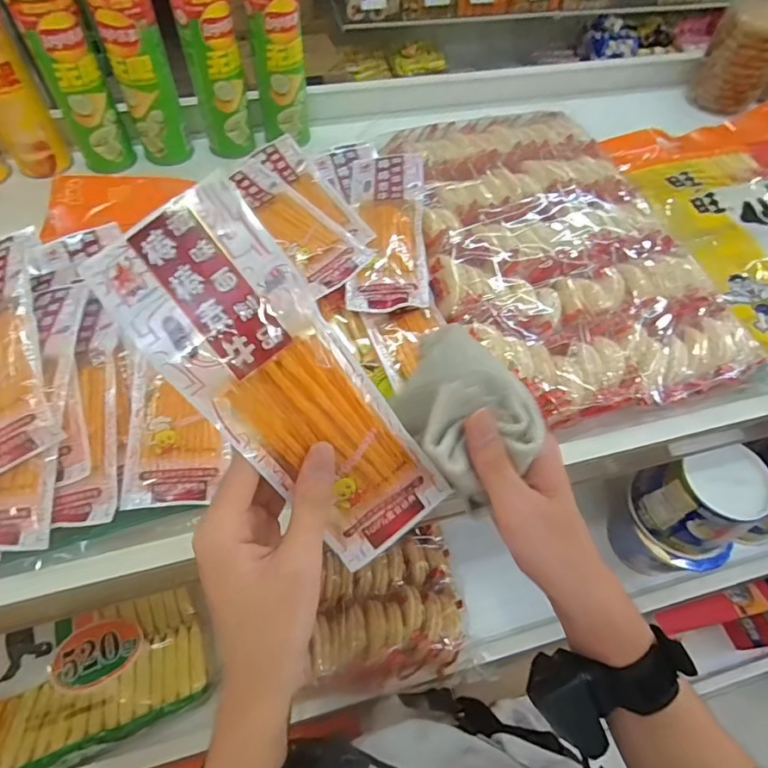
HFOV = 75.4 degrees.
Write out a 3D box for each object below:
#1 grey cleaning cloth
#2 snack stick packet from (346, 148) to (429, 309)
[{"bbox_3d":[0.049,0.013,0.299,0.073,0.031,0.096,-30,64,-21],"label":"grey cleaning cloth"},{"bbox_3d":[0.004,-0.176,0.544,0.082,0.020,0.232,1,58,-3],"label":"snack stick packet"}]

